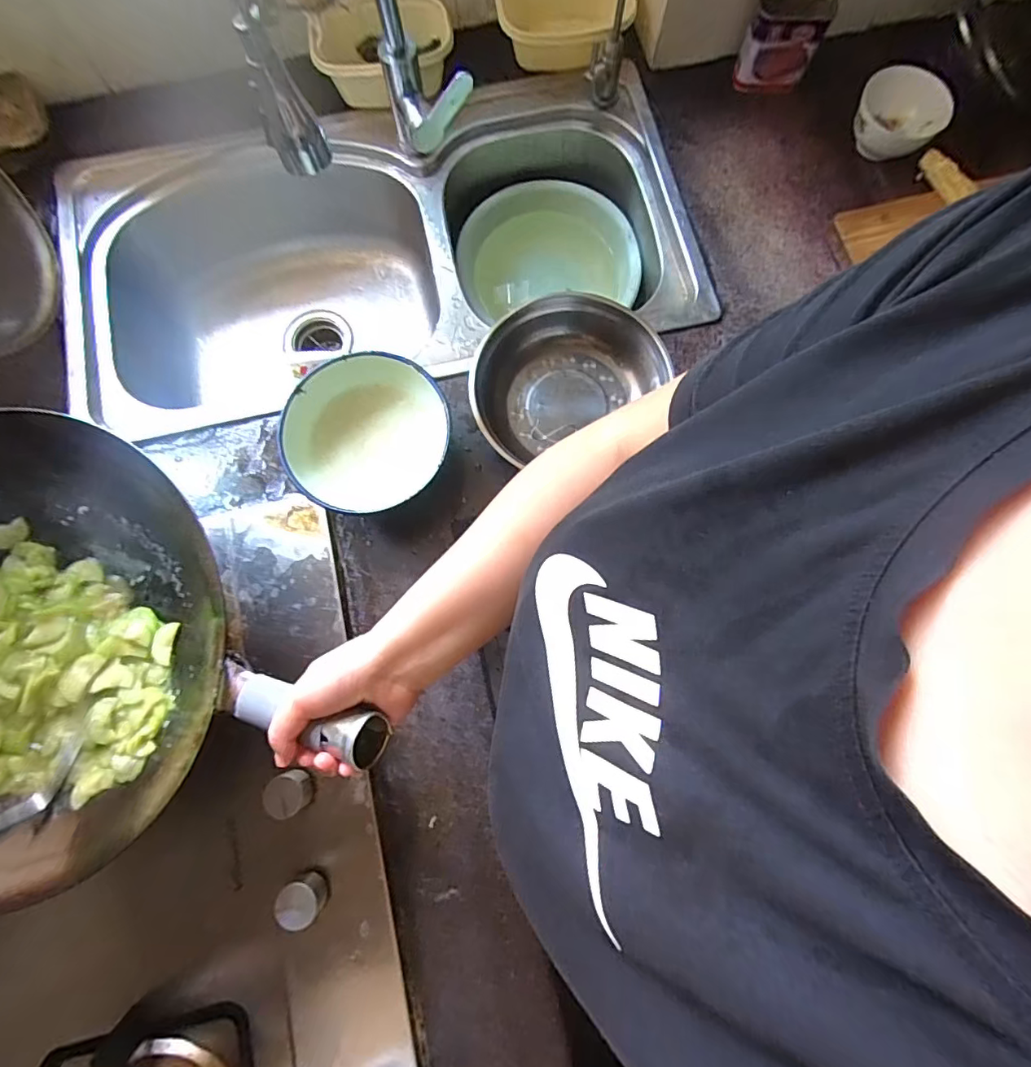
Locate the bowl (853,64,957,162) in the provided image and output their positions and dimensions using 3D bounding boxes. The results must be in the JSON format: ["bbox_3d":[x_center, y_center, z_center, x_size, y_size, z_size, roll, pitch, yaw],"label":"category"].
[{"bbox_3d":[0.513,-0.559,0.699,0.111,0.051,0.103,0,78,0],"label":"bowl"}]

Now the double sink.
[{"bbox_3d":[-0.185,-0.363,0.781,0.816,0.216,0.422,-13,78,-3],"label":"double sink"}]

